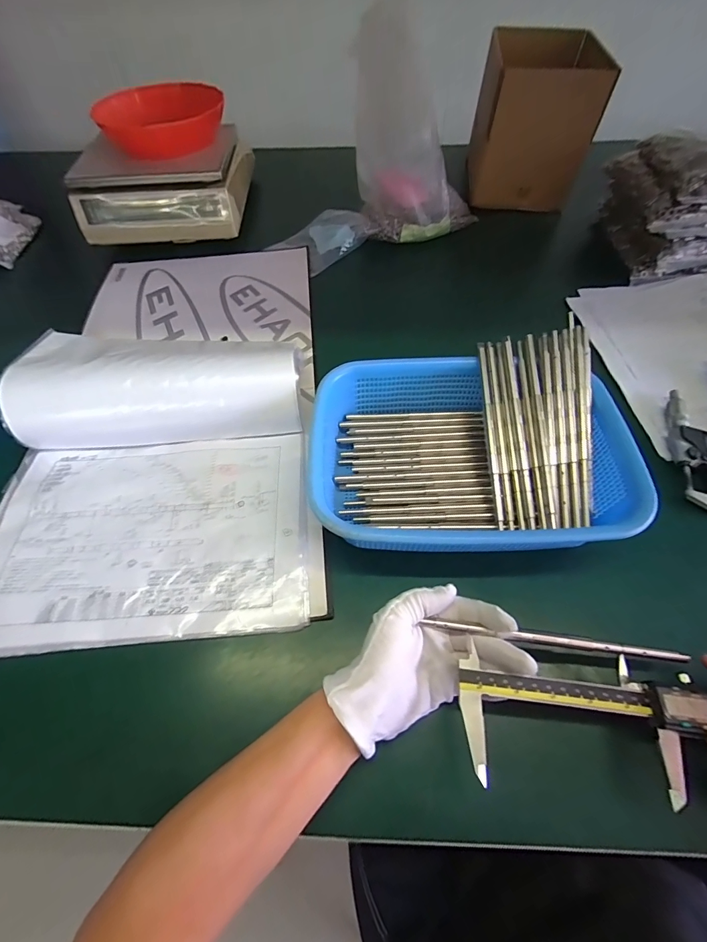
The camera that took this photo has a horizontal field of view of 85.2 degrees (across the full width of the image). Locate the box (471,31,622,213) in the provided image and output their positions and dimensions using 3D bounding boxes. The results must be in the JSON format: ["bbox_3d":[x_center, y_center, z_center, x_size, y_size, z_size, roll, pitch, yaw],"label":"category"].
[{"bbox_3d":[0.321,-0.633,0.697,0.176,0.176,0.253,6,58,5],"label":"box"}]

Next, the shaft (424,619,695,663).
[{"bbox_3d":[0.152,0.127,0.286,0.187,0.008,0.007,7,64,0],"label":"shaft"}]

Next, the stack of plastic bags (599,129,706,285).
[{"bbox_3d":[0.499,-0.411,0.576,0.170,0.138,0.208,2,58,3],"label":"stack of plastic bags"}]

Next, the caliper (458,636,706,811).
[{"bbox_3d":[0.248,0.177,0.258,0.351,0.016,0.071,5,64,-1],"label":"caliper"}]

